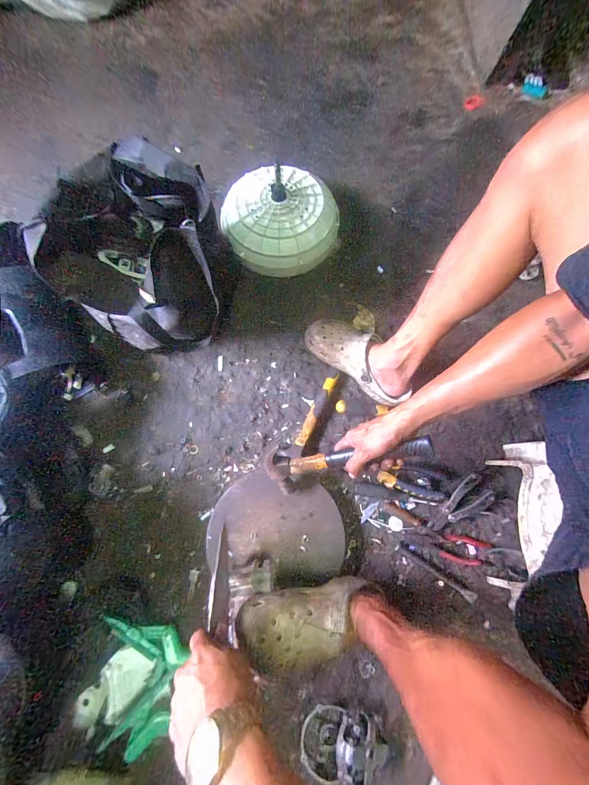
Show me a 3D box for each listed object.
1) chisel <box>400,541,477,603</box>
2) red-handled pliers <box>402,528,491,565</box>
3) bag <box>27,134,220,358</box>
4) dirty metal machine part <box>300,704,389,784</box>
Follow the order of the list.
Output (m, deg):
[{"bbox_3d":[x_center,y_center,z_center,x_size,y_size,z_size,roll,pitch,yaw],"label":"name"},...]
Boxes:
[{"bbox_3d":[0.273,0.344,0.602,0.159,0.012,0.018,36,74,10],"label":"chisel"},{"bbox_3d":[0.297,0.299,0.607,0.168,0.015,0.048,11,72,2],"label":"red-handled pliers"},{"bbox_3d":[-0.278,-0.255,0.612,0.248,0.351,0.290,30,74,8],"label":"bag"},{"bbox_3d":[0.077,0.556,0.493,0.136,0.056,0.091,8,72,1],"label":"dirty metal machine part"}]

